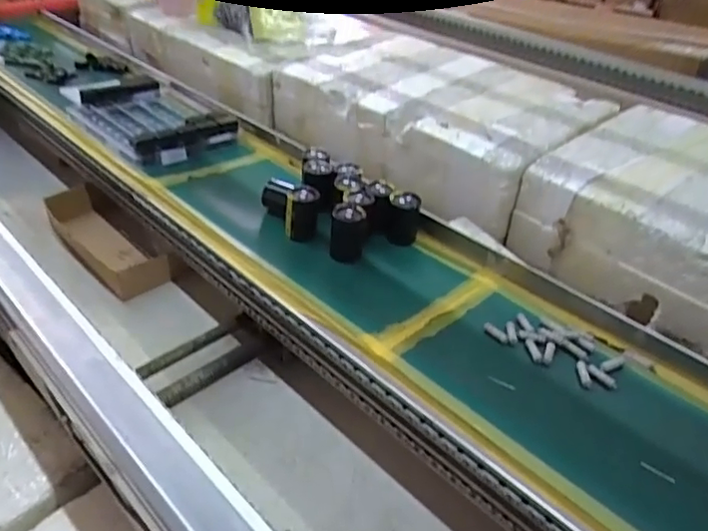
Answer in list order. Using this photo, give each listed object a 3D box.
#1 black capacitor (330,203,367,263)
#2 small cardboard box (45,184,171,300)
[{"bbox_3d":[-0.006,-0.038,0.620,0.034,0.055,0.035,6,35,0],"label":"black capacitor"},{"bbox_3d":[-0.347,-0.037,0.789,0.076,0.041,0.248,-28,48,-36],"label":"small cardboard box"}]

